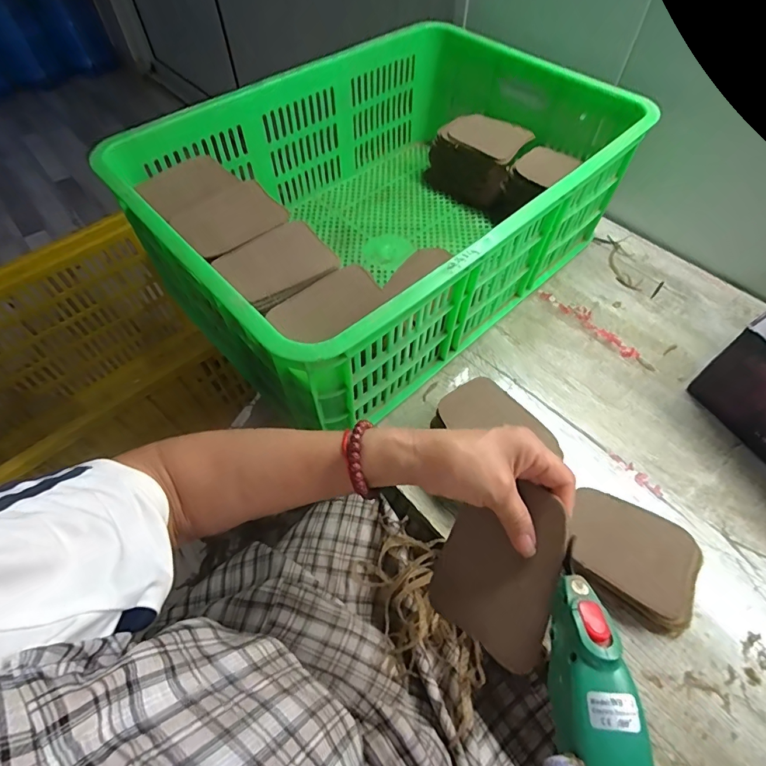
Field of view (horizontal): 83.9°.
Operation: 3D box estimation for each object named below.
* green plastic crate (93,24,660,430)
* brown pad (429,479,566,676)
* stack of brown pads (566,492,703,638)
[{"bbox_3d":[0.021,-0.260,0.611,0.615,0.223,0.440,-38,62,-22],"label":"green plastic crate"},{"bbox_3d":[0.085,0.130,0.312,0.087,0.006,0.112,17,79,46],"label":"brown pad"},{"bbox_3d":[0.246,0.174,0.429,0.120,0.036,0.098,27,61,20],"label":"stack of brown pads"}]

